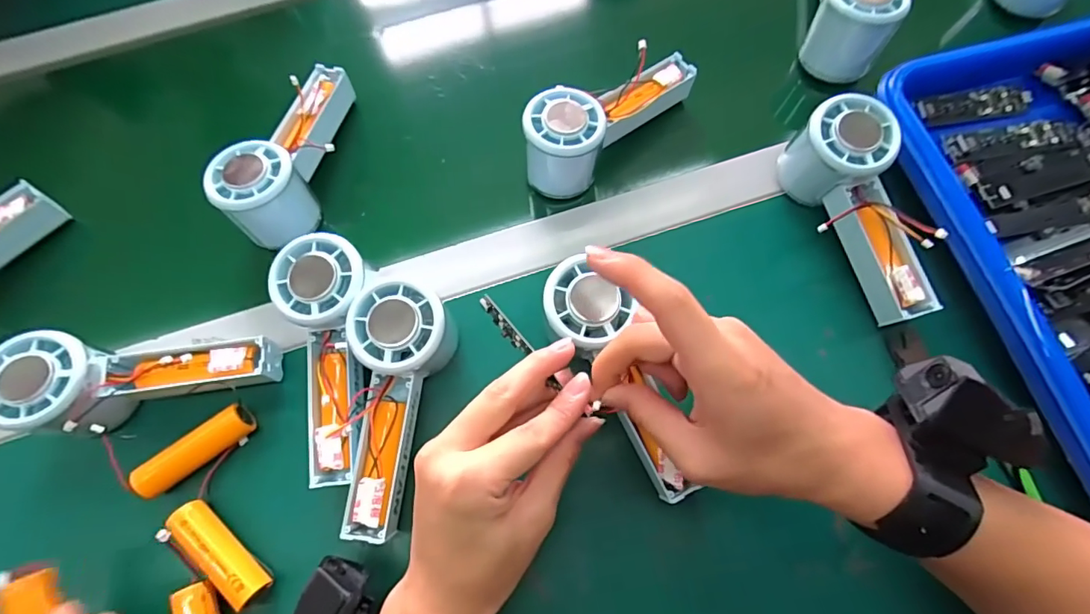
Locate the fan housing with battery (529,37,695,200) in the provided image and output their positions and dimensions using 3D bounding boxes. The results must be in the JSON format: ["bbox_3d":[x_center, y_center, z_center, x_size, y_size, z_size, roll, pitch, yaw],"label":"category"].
[{"bbox_3d":[0.048,-0.149,0.378,0.150,0.059,0.052,-42,73,-12],"label":"fan housing with battery"}]

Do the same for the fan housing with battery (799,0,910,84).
[{"bbox_3d":[0.249,-0.257,0.404,0.058,0.060,0.124,15,71,8],"label":"fan housing with battery"}]

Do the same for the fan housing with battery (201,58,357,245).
[{"bbox_3d":[-0.194,-0.122,0.375,0.048,0.054,0.154,6,70,5],"label":"fan housing with battery"}]

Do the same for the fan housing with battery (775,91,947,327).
[{"bbox_3d":[0.215,-0.063,0.333,0.058,0.063,0.145,-23,70,-6],"label":"fan housing with battery"}]

